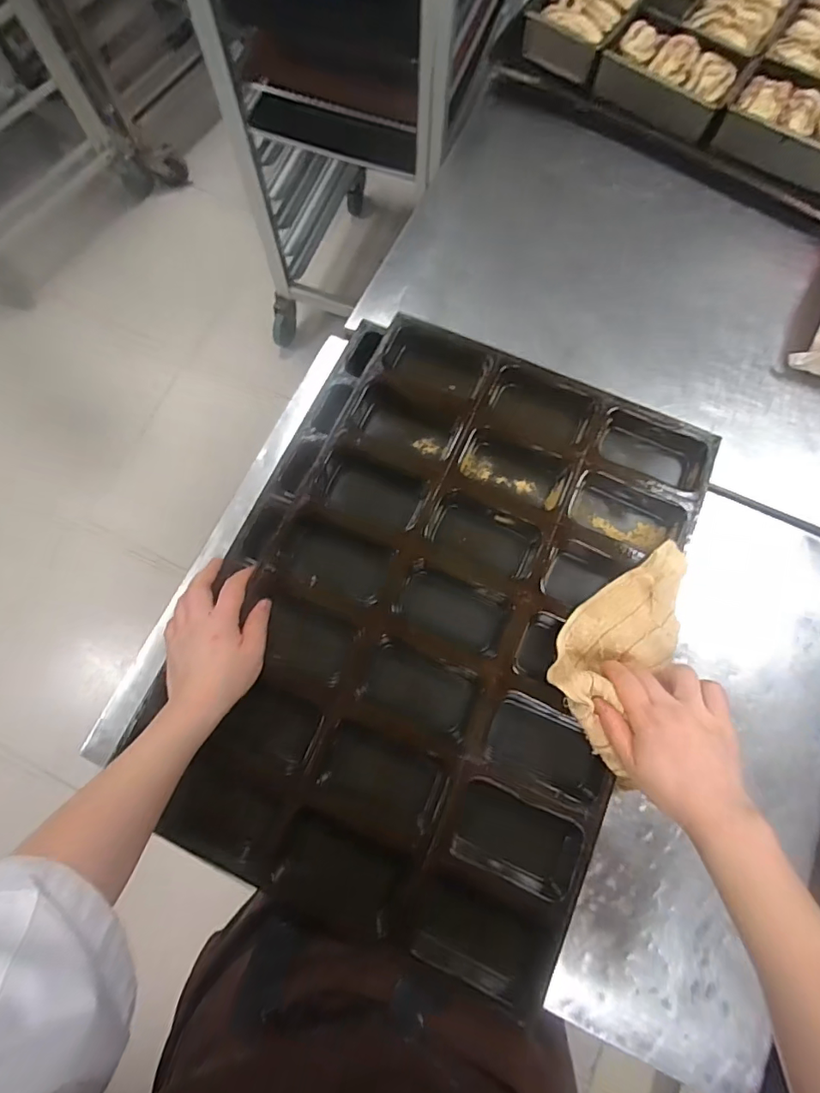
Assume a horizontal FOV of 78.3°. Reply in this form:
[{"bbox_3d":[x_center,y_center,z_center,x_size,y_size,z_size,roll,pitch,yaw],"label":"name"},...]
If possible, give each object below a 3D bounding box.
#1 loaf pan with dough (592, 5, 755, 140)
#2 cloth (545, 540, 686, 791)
[{"bbox_3d":[0.387,-0.704,0.752,0.187,0.050,0.137,30,77,7],"label":"loaf pan with dough"},{"bbox_3d":[0.205,0.097,0.485,0.105,0.063,0.208,33,83,8],"label":"cloth"}]

